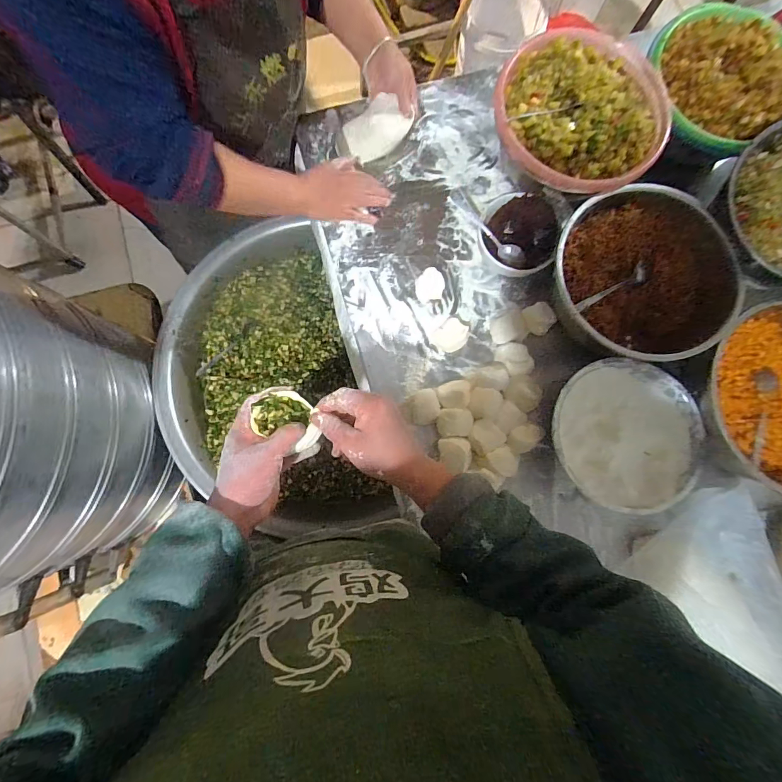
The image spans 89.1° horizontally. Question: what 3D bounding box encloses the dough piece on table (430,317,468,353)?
[{"bbox_3d":[0.101,-0.091,0.648,0.056,0.034,0.048,-43,85,-7],"label":"dough piece on table"}]

